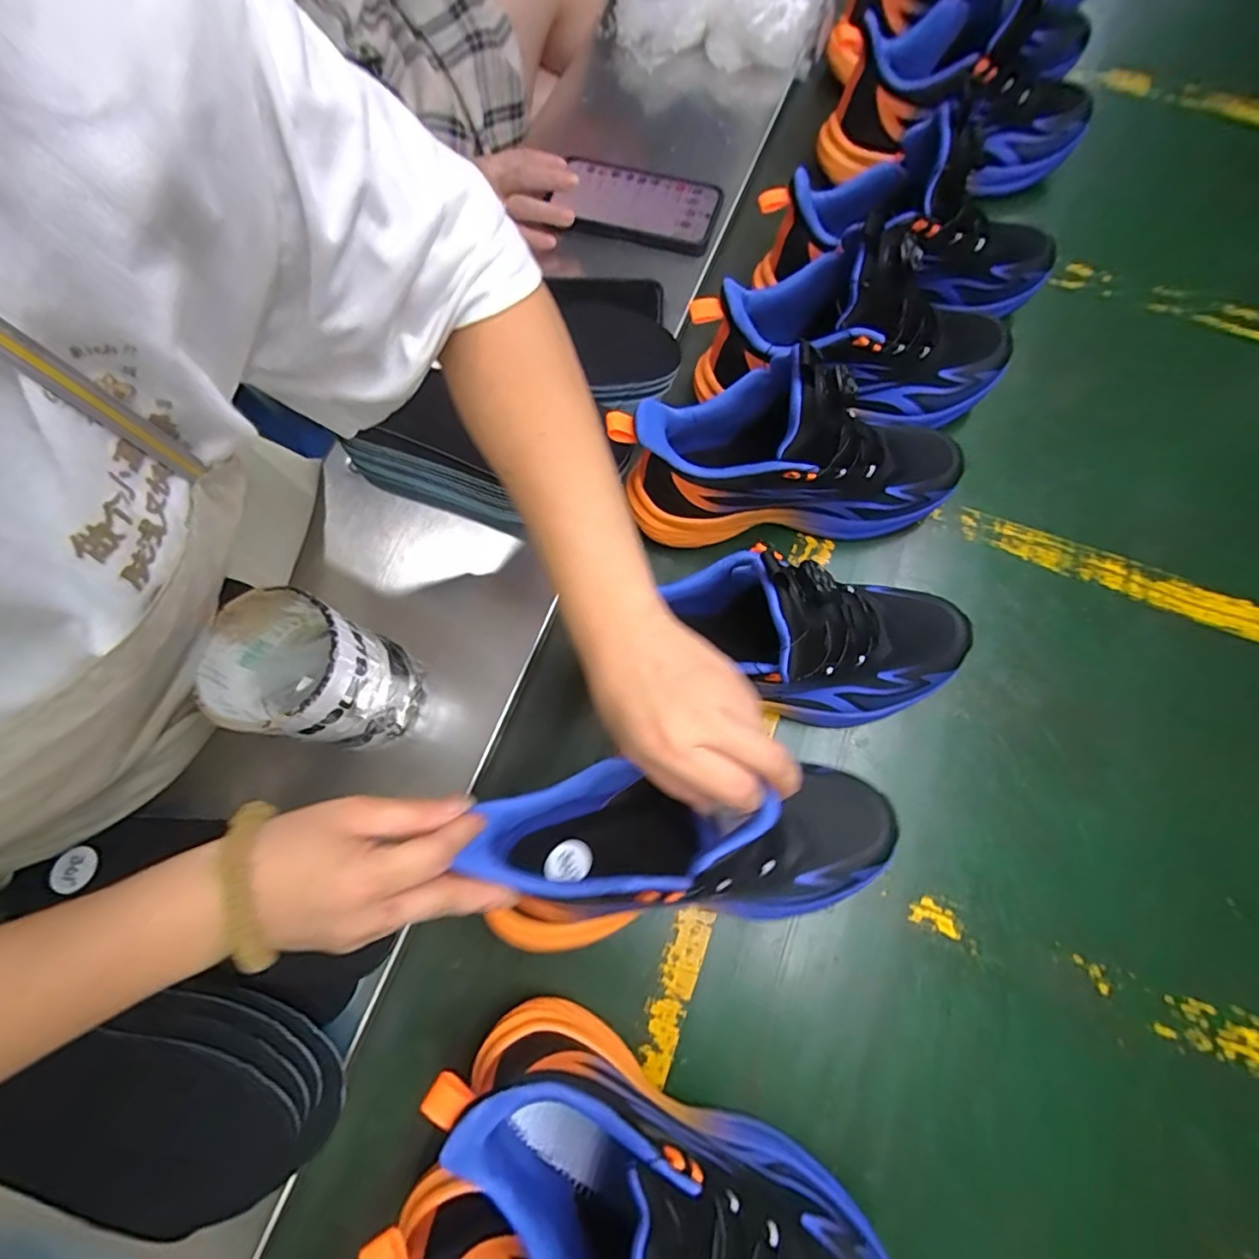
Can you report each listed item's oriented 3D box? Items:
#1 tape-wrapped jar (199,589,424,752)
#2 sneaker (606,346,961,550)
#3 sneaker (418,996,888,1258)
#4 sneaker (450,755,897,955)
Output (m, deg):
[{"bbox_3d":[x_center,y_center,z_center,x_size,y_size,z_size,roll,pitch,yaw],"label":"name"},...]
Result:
[{"bbox_3d":[-0.198,0.032,0.370,0.082,0.117,0.075,0,72,1],"label":"tape-wrapped jar"},{"bbox_3d":[0.122,-0.127,0.423,0.257,0.147,0.085,-2,72,1],"label":"sneaker"},{"bbox_3d":[0.016,0.305,0.295,0.260,0.142,0.090,26,75,10],"label":"sneaker"},{"bbox_3d":[0.039,0.131,0.336,0.238,0.096,0.099,-2,72,-2],"label":"sneaker"}]

